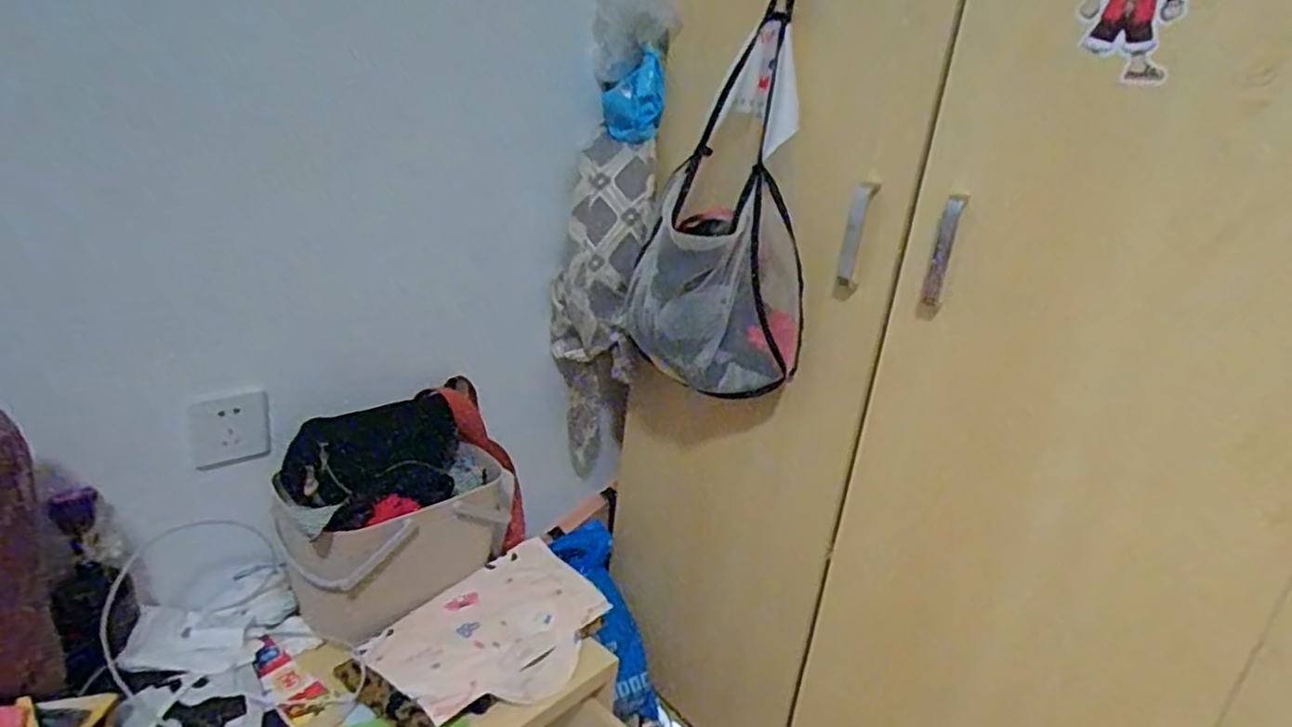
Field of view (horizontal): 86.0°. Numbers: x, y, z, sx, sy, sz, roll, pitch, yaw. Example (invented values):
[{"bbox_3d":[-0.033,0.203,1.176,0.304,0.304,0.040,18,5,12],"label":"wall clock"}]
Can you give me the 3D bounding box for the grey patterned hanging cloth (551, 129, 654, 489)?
[{"bbox_3d":[-0.078,-0.059,1.135,0.160,0.553,0.108,13,21,19],"label":"grey patterned hanging cloth"}]

